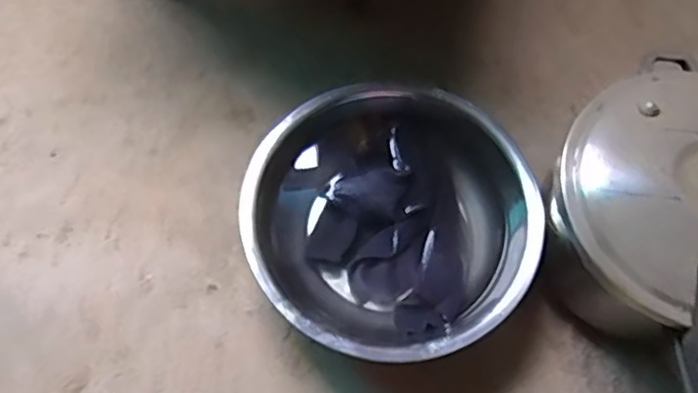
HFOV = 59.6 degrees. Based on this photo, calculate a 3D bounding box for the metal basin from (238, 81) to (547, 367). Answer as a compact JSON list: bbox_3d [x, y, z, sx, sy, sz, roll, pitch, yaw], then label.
[{"bbox_3d":[0.048,0.031,0.693,0.305,0.100,0.292,1,70,-2],"label":"metal basin"}]

